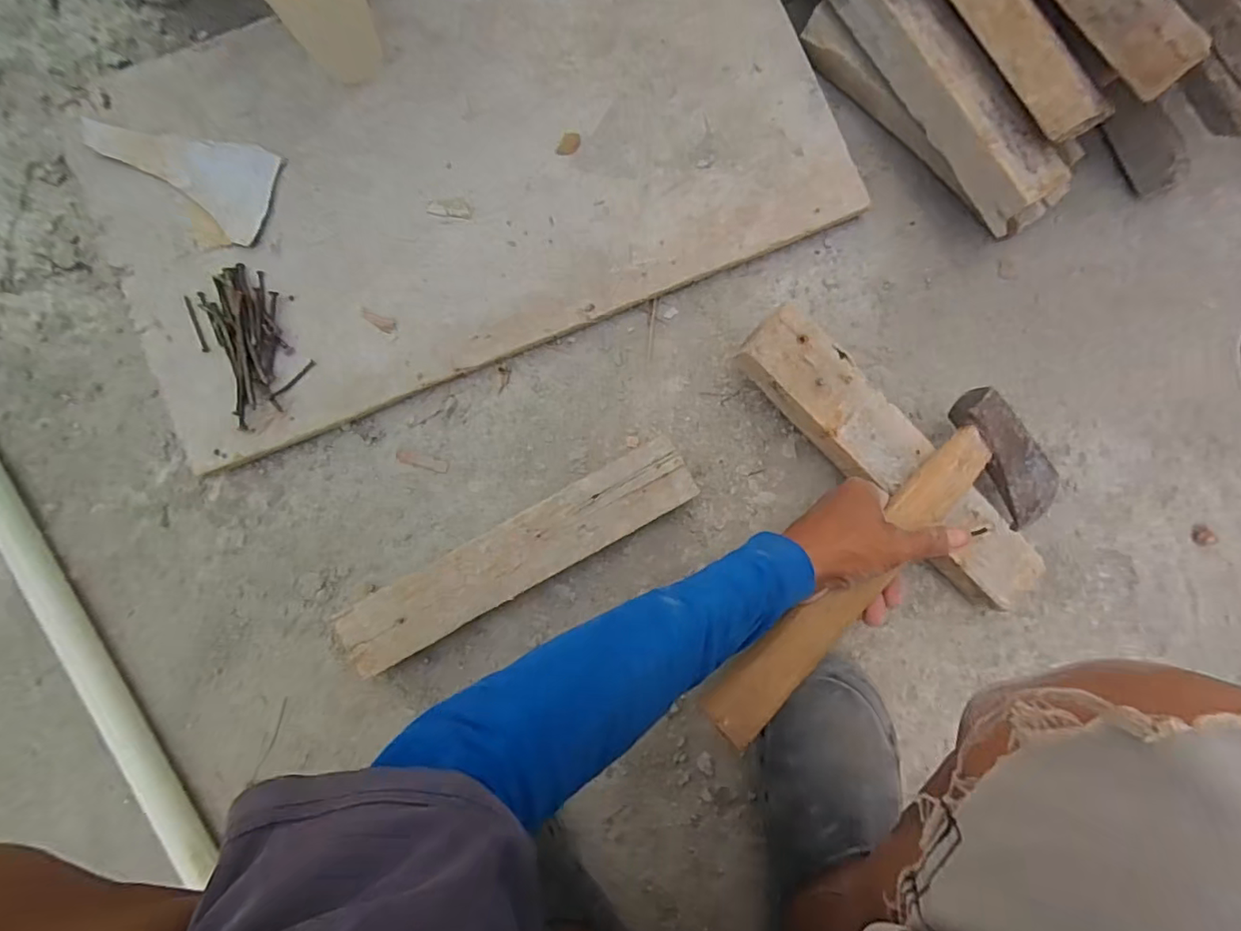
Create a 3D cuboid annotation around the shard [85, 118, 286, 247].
[{"bbox_3d":[-0.380,-0.246,0.491,0.160,0.010,0.084,13,85,-2],"label":"shard"}]

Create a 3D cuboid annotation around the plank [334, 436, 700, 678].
[{"bbox_3d":[-0.084,0.073,0.477,0.300,0.046,0.059,-29,87,-3],"label":"plank"}]

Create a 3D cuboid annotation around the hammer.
[{"bbox_3d":[0.201,0.079,0.425,0.337,0.032,0.108,-40,89,-13],"label":"hammer"}]

